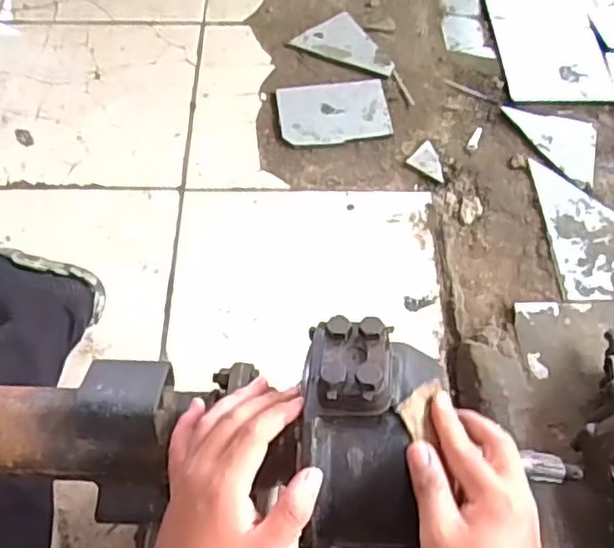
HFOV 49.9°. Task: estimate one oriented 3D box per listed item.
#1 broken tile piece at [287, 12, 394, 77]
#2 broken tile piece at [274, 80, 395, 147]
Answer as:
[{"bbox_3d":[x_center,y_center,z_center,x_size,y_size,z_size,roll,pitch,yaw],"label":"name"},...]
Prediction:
[{"bbox_3d":[0.072,-0.411,1.217,0.125,0.009,0.176,-32,65,-18],"label":"broken tile piece"},{"bbox_3d":[0.047,-0.283,1.143,0.185,0.013,0.135,-5,60,-4],"label":"broken tile piece"}]

